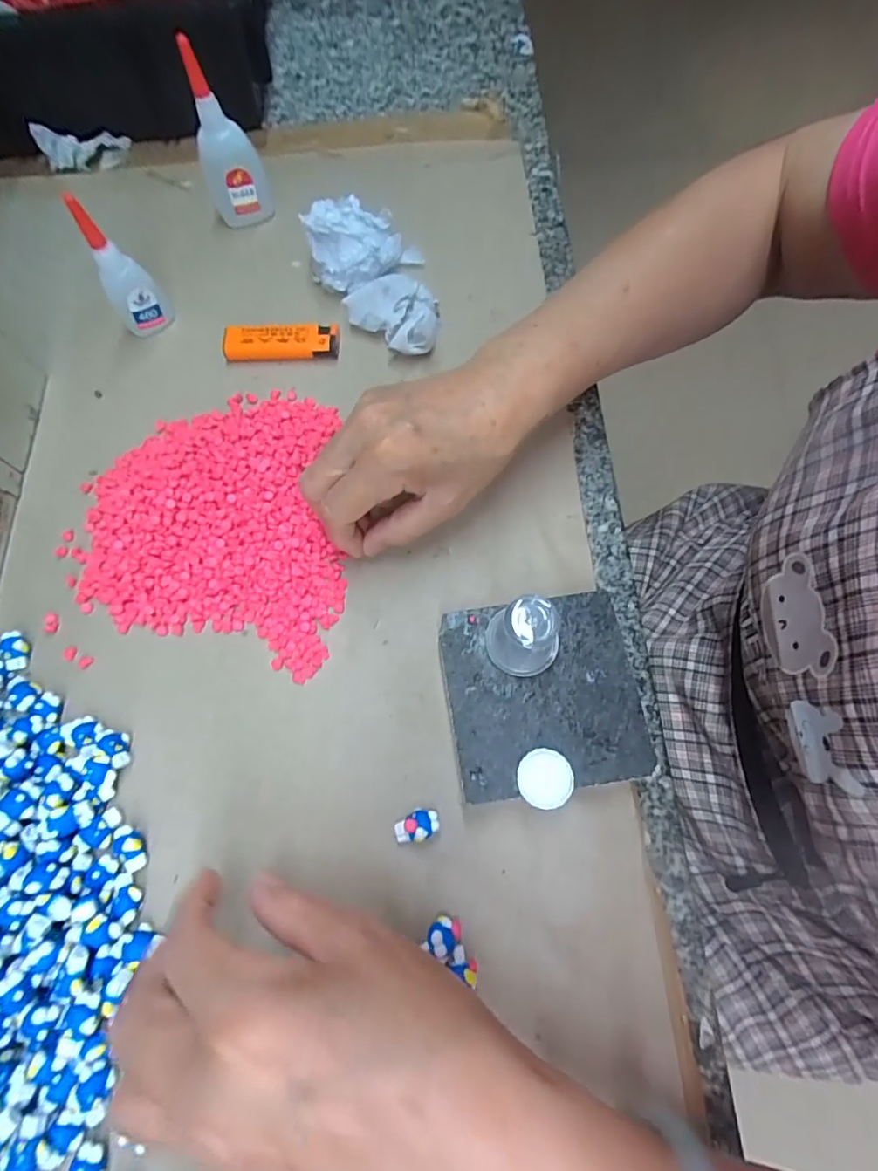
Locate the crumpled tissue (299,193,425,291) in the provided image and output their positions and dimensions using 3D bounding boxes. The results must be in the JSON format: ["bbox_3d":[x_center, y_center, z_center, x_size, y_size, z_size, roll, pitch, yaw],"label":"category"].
[{"bbox_3d":[-0.059,-0.246,0.377,0.058,0.047,0.069,41,76,15],"label":"crumpled tissue"}]

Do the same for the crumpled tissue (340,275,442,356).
[{"bbox_3d":[-0.033,-0.189,0.364,0.064,0.028,0.055,2,70,2],"label":"crumpled tissue"}]

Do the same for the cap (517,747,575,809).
[{"bbox_3d":[0.052,0.094,0.253,0.027,0.005,0.027,-1,69,2],"label":"cap"}]

